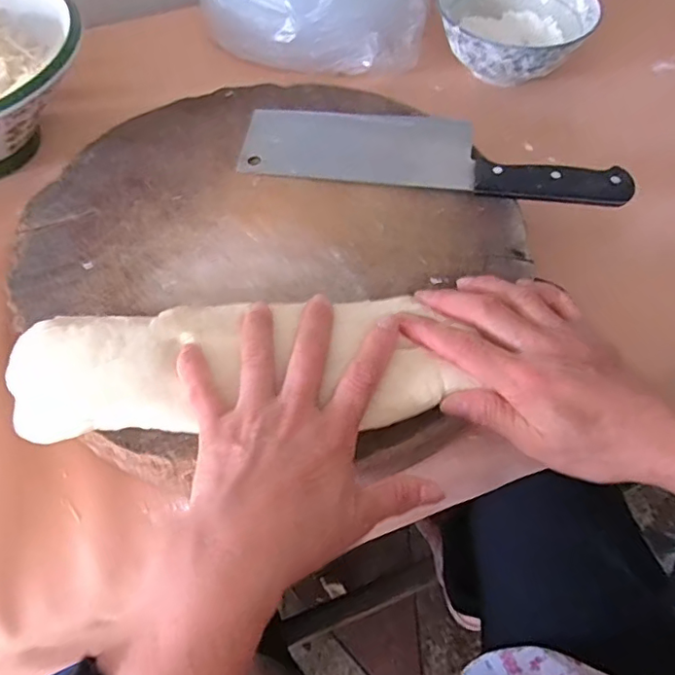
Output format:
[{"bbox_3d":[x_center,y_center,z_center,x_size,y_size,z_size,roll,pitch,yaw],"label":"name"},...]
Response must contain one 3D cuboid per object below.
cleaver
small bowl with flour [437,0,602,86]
[{"bbox_3d":[0.070,-0.146,0.439,0.286,0.024,0.076,10,58,6],"label":"cleaver"},{"bbox_3d":[0.171,-0.305,0.554,0.139,0.050,0.141,0,57,0],"label":"small bowl with flour"}]

